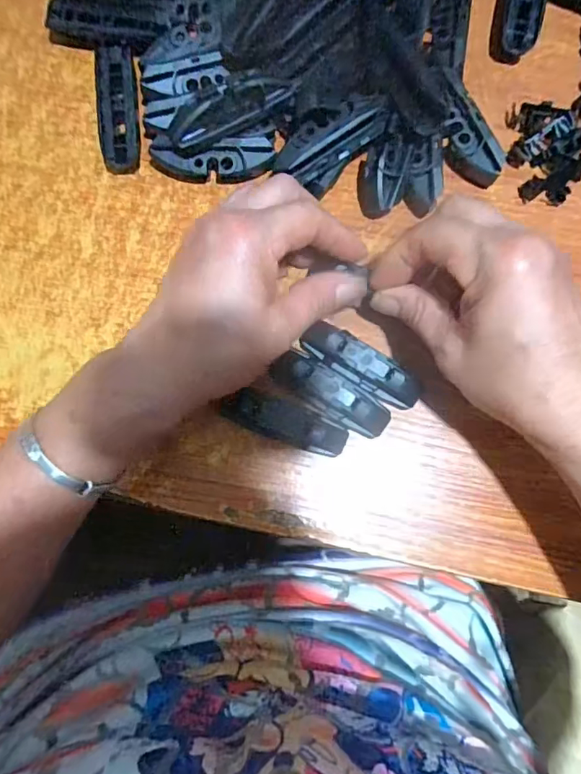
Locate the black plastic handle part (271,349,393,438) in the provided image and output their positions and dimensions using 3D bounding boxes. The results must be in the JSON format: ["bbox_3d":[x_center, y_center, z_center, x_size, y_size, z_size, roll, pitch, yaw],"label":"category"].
[{"bbox_3d":[0.023,0.004,0.287,0.069,0.020,0.023,31,85,3],"label":"black plastic handle part"}]

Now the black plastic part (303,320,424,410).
[{"bbox_3d":[0.041,-0.011,0.288,0.070,0.018,0.021,34,85,3],"label":"black plastic part"}]

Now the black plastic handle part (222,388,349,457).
[{"bbox_3d":[-0.003,0.019,0.287,0.070,0.015,0.024,18,85,2],"label":"black plastic handle part"}]

